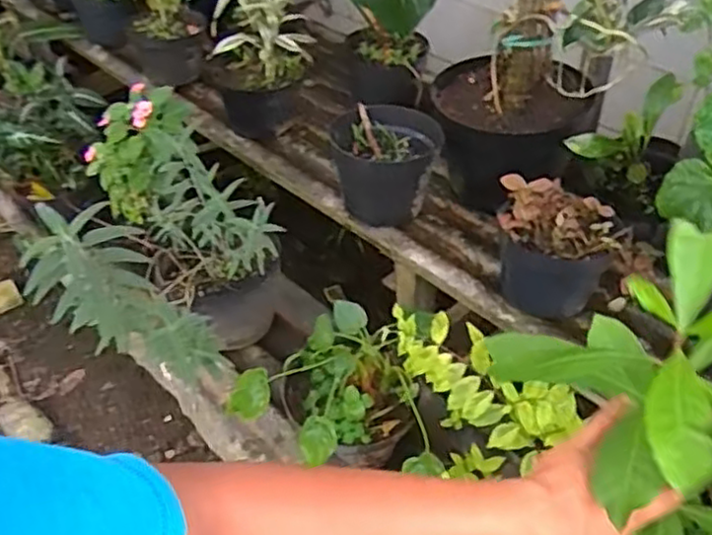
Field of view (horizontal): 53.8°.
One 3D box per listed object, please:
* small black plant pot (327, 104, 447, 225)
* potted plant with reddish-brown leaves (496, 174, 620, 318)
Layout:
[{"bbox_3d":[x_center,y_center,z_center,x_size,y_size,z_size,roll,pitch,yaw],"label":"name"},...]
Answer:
[{"bbox_3d":[0.048,-0.182,1.201,0.171,0.144,0.171,-1,43,1],"label":"small black plant pot"},{"bbox_3d":[0.294,-0.026,1.057,0.177,0.143,0.164,12,44,14],"label":"potted plant with reddish-brown leaves"}]

